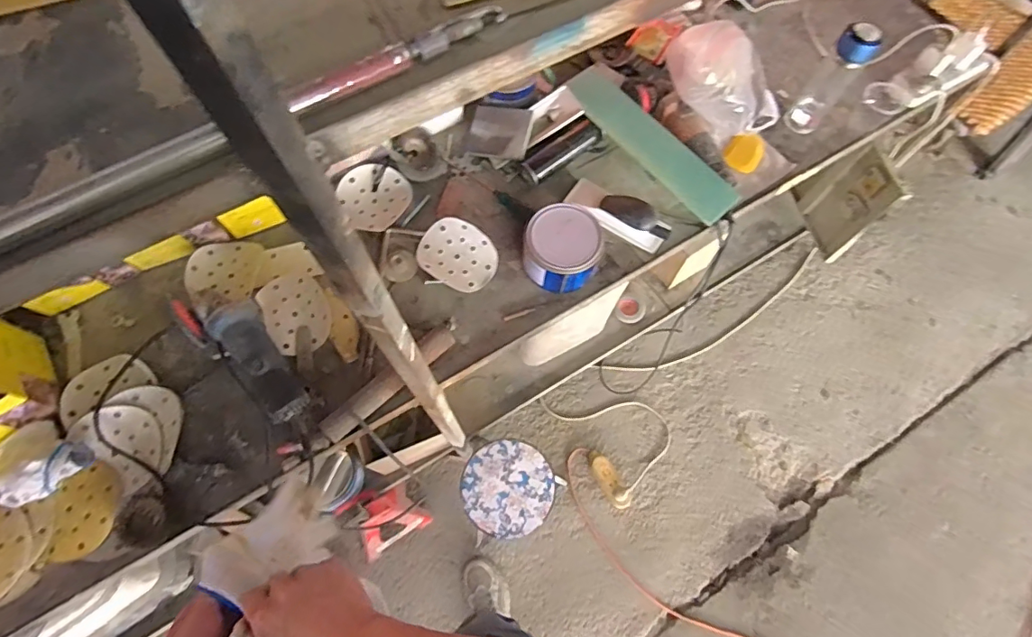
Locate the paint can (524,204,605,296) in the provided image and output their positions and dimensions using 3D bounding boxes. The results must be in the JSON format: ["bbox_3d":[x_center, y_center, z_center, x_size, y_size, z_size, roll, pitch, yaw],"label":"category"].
[{"bbox_3d":[0.084,-0.122,0.878,0.126,0.093,0.135,1,69,-2],"label":"paint can"}]

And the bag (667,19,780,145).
[{"bbox_3d":[0.421,-0.480,0.994,0.207,0.153,0.224,3,69,-1],"label":"bag"}]

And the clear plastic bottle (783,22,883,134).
[{"bbox_3d":[0.591,-0.445,0.946,0.066,0.206,0.077,31,71,10],"label":"clear plastic bottle"}]

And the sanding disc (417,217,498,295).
[{"bbox_3d":[-0.104,-0.116,0.914,0.143,0.014,0.114,31,85,6],"label":"sanding disc"}]

